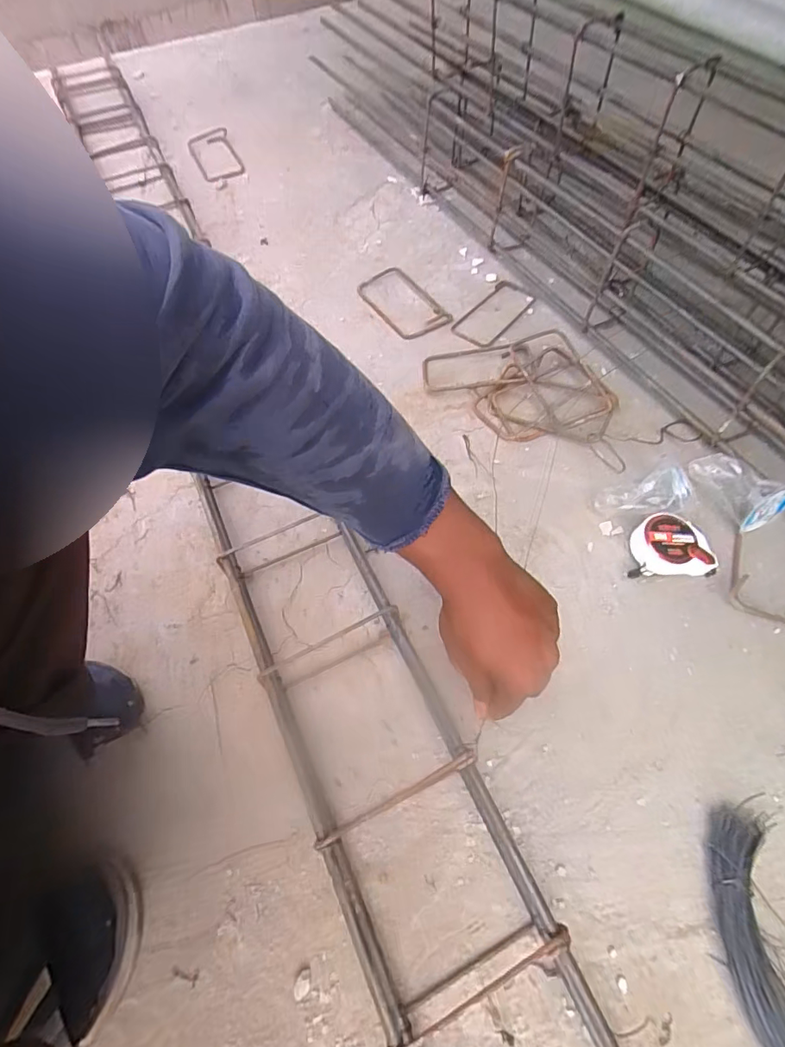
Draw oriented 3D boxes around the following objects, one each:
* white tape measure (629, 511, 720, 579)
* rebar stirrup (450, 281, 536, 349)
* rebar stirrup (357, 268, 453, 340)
[{"bbox_3d":[0.303,0.025,0.563,0.088,0.038,0.065,0,61,3],"label":"white tape measure"},{"bbox_3d":[0.156,-0.323,0.789,0.073,0.009,0.151,33,67,19],"label":"rebar stirrup"},{"bbox_3d":[0.015,-0.350,0.808,0.093,0.007,0.167,-29,63,-13],"label":"rebar stirrup"}]

